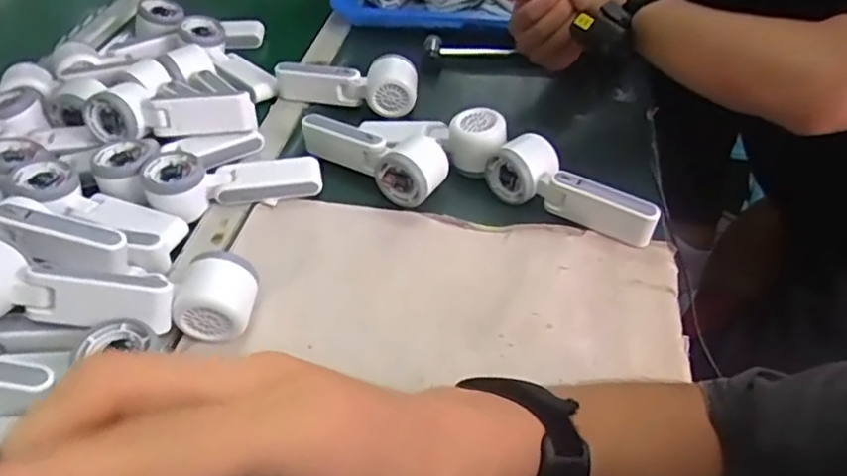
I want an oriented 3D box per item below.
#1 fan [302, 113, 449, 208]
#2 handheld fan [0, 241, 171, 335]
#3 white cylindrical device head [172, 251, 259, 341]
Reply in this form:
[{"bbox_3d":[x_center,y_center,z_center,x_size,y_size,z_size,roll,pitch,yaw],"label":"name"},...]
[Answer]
[{"bbox_3d":[-0.052,-0.092,0.651,0.164,0.046,0.058,29,54,23],"label":"fan"},{"bbox_3d":[-0.276,0.035,0.476,0.166,0.043,0.062,9,47,-12],"label":"handheld fan"},{"bbox_3d":[-0.163,0.046,0.509,0.056,0.055,0.056,4,44,6],"label":"white cylindrical device head"}]

